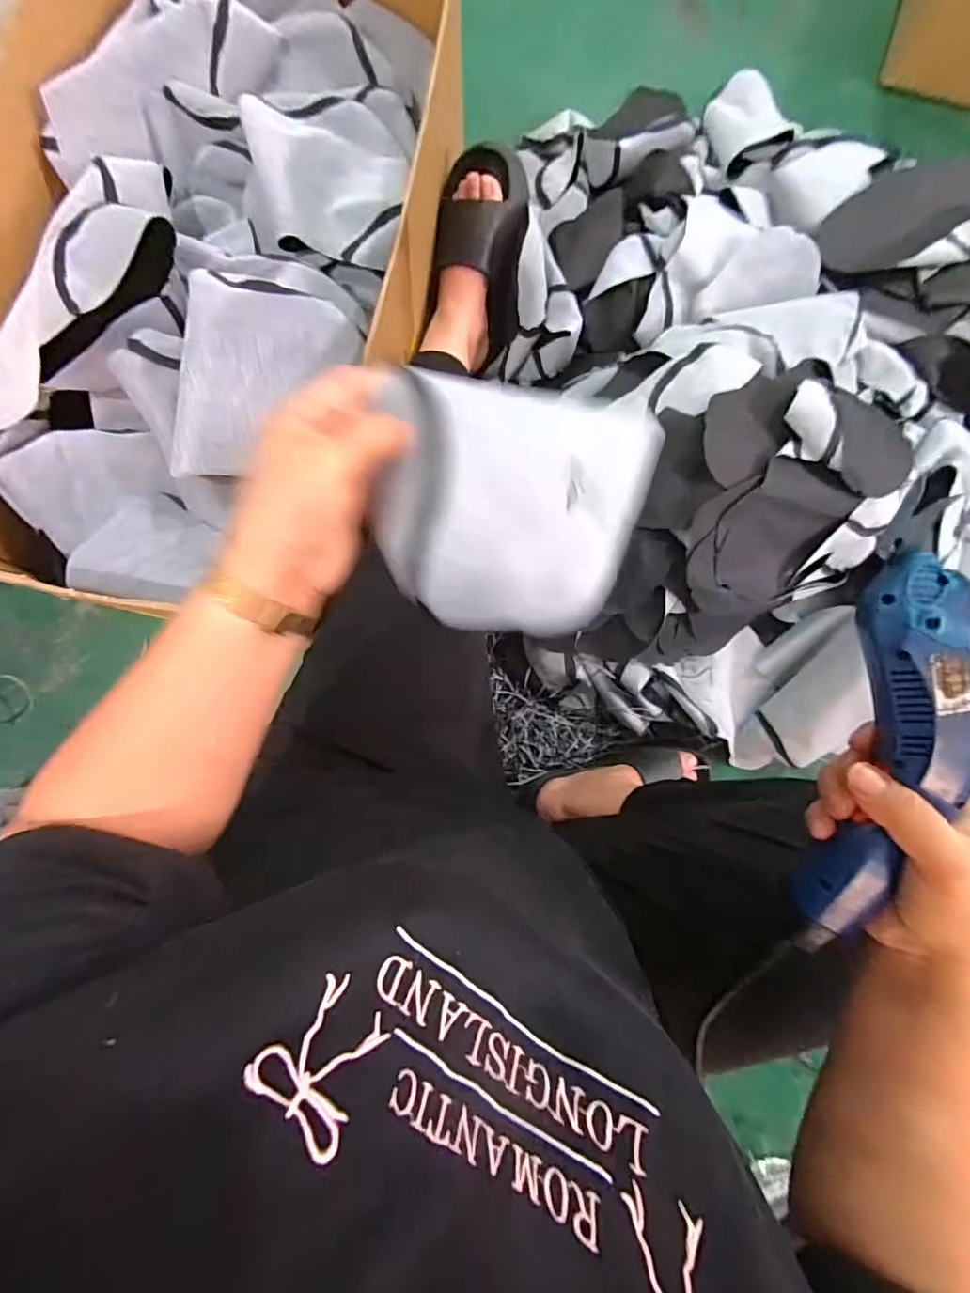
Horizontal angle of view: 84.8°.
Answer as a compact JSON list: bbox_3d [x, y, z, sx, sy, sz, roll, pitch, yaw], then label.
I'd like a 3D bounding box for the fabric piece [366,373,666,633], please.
[{"bbox_3d":[0.025,-0.080,0.345,0.196,0.025,0.149,-5,120,-34],"label":"fabric piece"}]

